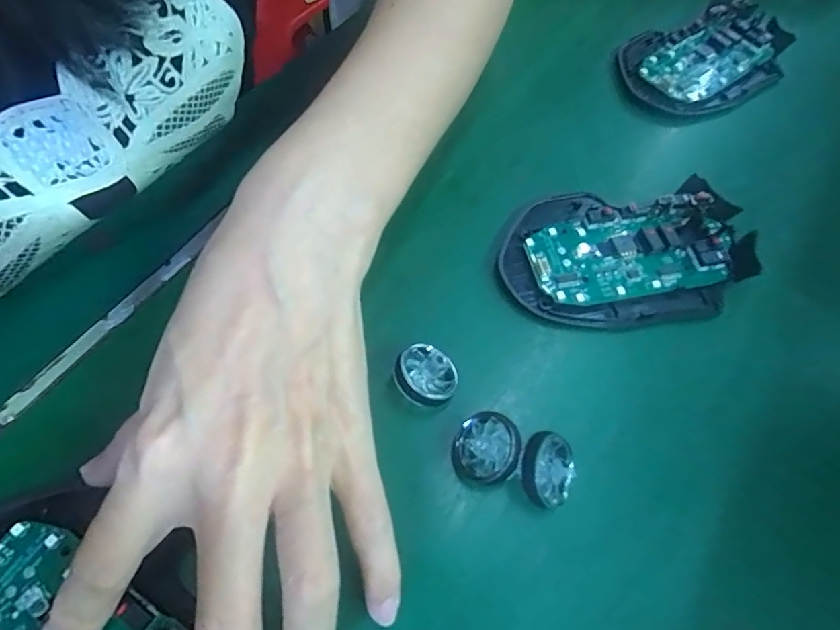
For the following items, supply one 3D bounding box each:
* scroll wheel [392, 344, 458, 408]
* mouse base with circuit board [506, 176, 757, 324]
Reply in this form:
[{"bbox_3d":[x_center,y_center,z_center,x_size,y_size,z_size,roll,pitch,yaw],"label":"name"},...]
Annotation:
[{"bbox_3d":[0.002,0.024,0.187,0.025,0.007,0.025,16,52,-21],"label":"scroll wheel"},{"bbox_3d":[0.097,-0.030,0.219,0.113,0.016,0.066,0,63,-3],"label":"mouse base with circuit board"}]

